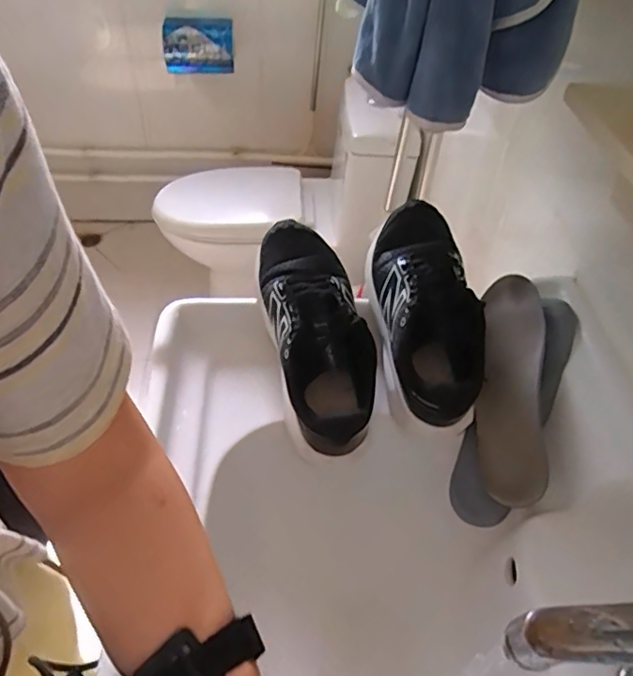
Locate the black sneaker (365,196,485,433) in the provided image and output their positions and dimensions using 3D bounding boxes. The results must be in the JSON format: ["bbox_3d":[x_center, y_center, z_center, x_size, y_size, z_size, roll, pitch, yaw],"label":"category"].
[{"bbox_3d":[0.111,-0.041,0.597,0.096,0.088,0.266,0,68,-2],"label":"black sneaker"}]

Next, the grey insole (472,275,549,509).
[{"bbox_3d":[0.202,0.044,0.587,0.067,0.011,0.259,-8,53,31],"label":"grey insole"}]

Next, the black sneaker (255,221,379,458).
[{"bbox_3d":[-0.001,-0.014,0.579,0.096,0.088,0.261,-10,66,-11],"label":"black sneaker"}]

